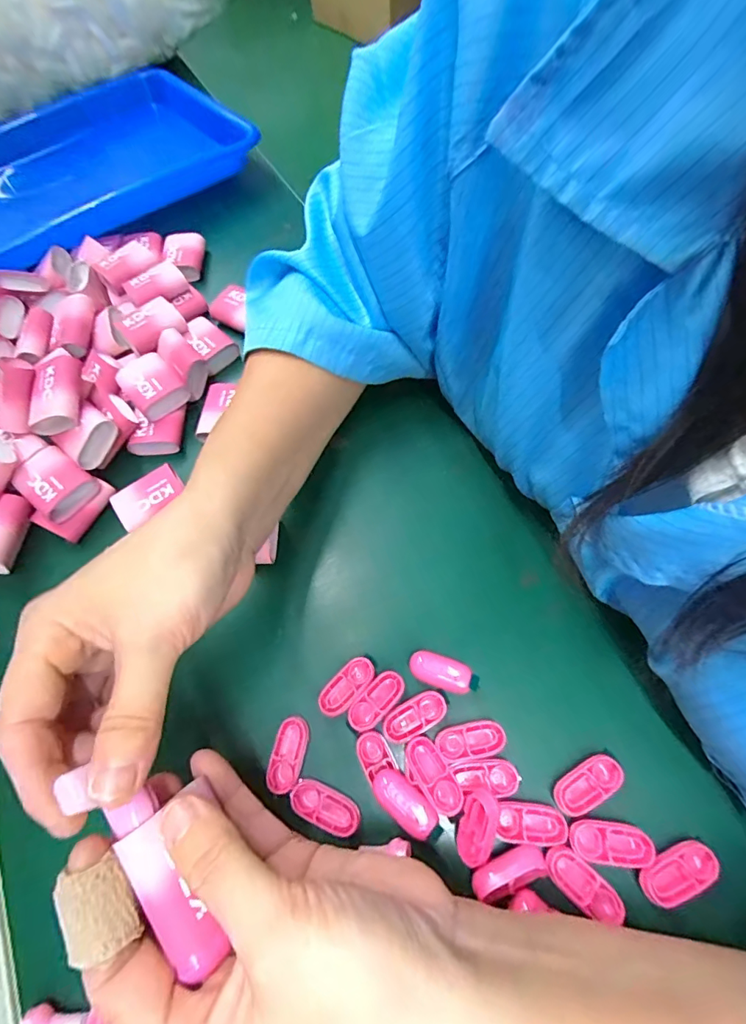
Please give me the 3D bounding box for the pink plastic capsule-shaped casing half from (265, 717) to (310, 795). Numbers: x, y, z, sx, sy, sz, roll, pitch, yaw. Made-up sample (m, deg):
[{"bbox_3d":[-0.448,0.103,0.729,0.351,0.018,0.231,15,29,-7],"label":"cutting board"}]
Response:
[{"bbox_3d":[-0.042,0.120,0.224,0.016,0.004,0.034,10,67,9],"label":"pink plastic capsule-shaped casing half"}]

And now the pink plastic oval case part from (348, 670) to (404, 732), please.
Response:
[{"bbox_3d":[0.001,0.097,0.234,0.015,0.004,0.033,41,75,19],"label":"pink plastic oval case part"}]

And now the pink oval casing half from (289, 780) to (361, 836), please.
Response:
[{"bbox_3d":[-0.023,0.140,0.214,0.033,0.004,0.015,20,69,13],"label":"pink oval casing half"}]

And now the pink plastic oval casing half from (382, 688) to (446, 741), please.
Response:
[{"bbox_3d":[0.021,0.104,0.231,0.034,0.004,0.016,-26,66,-7],"label":"pink plastic oval casing half"}]

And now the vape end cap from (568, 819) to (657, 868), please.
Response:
[{"bbox_3d":[0.107,0.149,0.203,0.035,0.004,0.016,0,66,4],"label":"vape end cap"}]

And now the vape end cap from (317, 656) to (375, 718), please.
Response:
[{"bbox_3d":[-0.014,0.091,0.237,0.015,0.004,0.034,40,74,19],"label":"vape end cap"}]

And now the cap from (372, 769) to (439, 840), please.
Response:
[{"bbox_3d":[0.014,0.134,0.209,0.031,0.015,0.016,35,73,18],"label":"cap"}]

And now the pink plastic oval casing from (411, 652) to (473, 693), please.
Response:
[{"bbox_3d":[0.035,0.083,0.237,0.031,0.007,0.016,16,68,11],"label":"pink plastic oval casing"}]

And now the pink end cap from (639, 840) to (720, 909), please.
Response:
[{"bbox_3d":[0.134,0.157,0.197,0.034,0.005,0.016,-24,66,-7],"label":"pink end cap"}]

